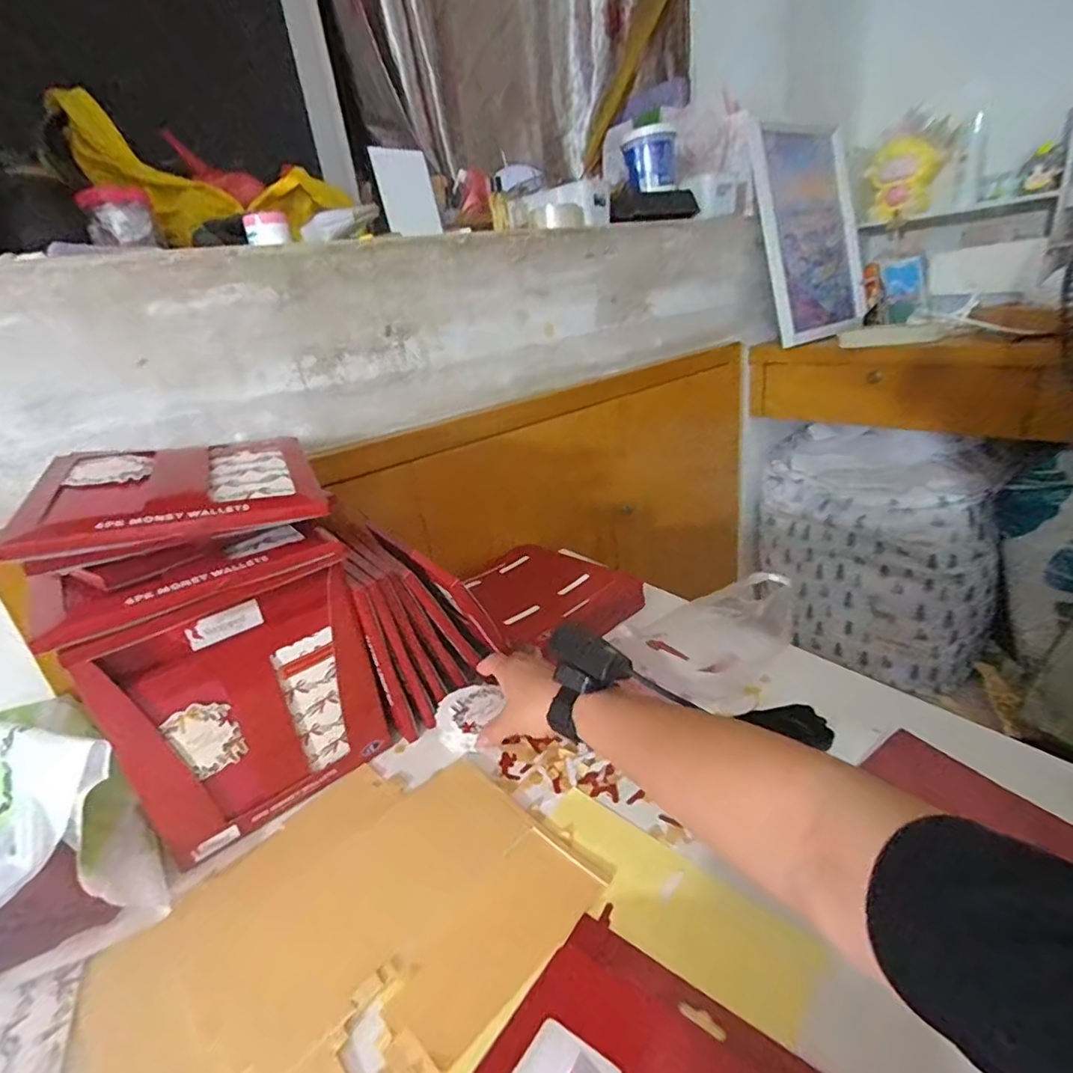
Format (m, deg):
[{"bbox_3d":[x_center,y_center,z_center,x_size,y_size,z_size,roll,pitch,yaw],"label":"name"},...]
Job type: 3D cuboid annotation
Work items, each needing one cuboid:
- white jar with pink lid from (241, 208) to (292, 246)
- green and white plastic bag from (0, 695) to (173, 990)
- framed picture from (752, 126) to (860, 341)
[{"bbox_3d":[-0.375,-0.428,0.779,0.057,0.045,0.058,-17,25,-20],"label":"white jar with pink lid"},{"bbox_3d":[-0.461,0.247,0.462,0.212,0.133,0.271,-24,28,-33],"label":"green and white plastic bag"},{"bbox_3d":[0.635,-0.703,1.275,0.323,0.460,0.049,-24,16,-25],"label":"framed picture"}]

